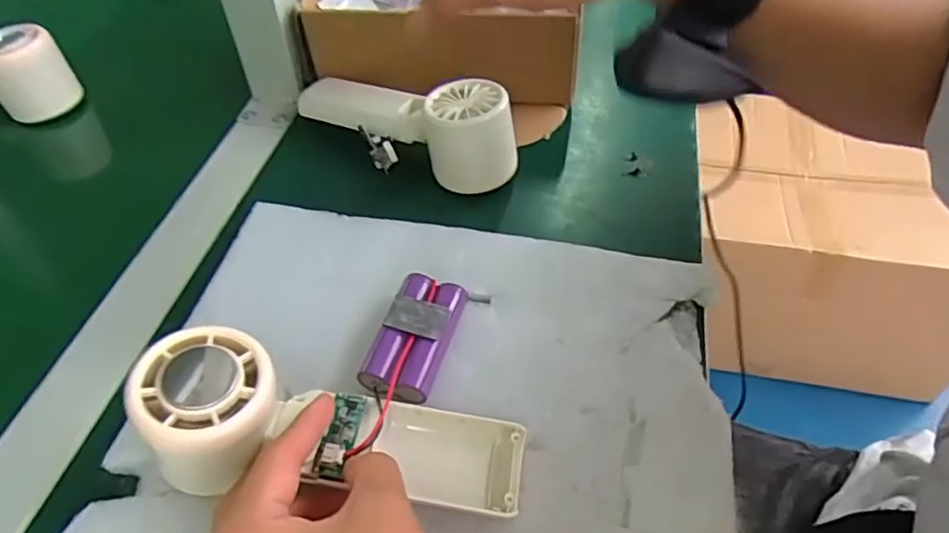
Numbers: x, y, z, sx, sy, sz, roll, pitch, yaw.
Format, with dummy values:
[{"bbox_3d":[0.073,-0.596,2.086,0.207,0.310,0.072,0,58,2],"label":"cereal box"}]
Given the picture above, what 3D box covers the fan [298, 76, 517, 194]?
[{"bbox_3d":[-0.048,-0.105,0.436,0.162,0.054,0.049,27,54,24],"label":"fan"}]

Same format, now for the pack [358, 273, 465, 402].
[{"bbox_3d":[-0.029,0.036,0.324,0.034,0.021,0.068,13,49,13],"label":"pack"}]

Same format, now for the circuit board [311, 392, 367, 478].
[{"bbox_3d":[-0.058,0.072,0.279,0.014,0.008,0.039,7,45,9],"label":"circuit board"}]

